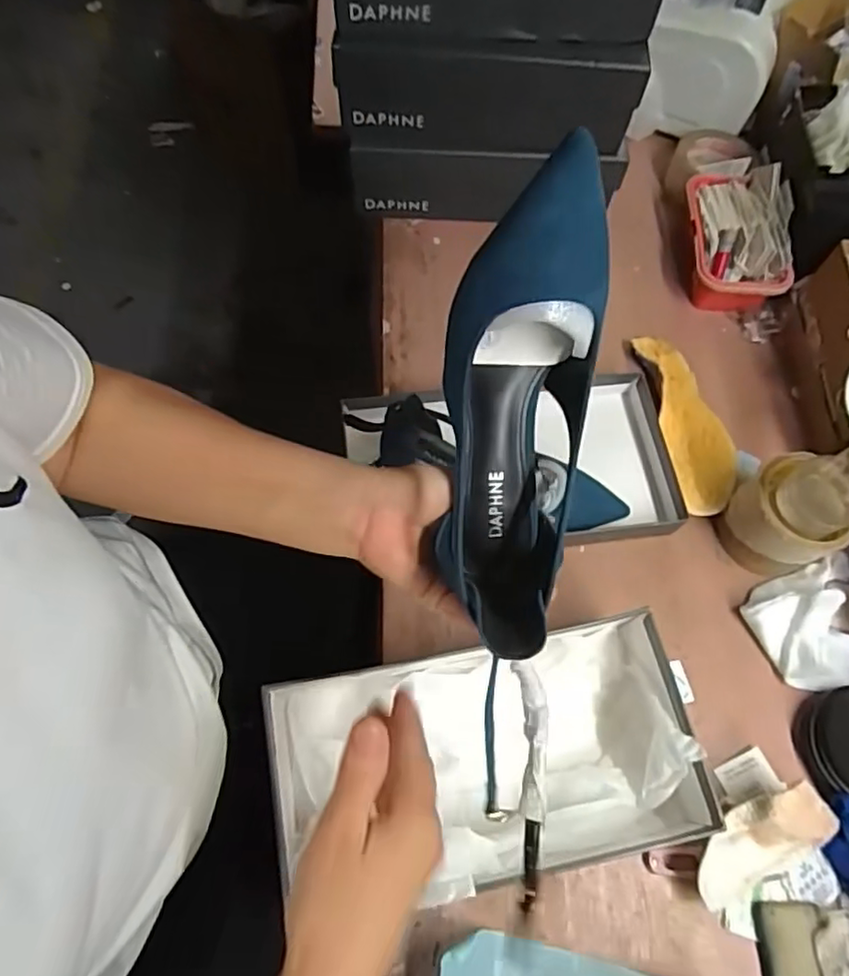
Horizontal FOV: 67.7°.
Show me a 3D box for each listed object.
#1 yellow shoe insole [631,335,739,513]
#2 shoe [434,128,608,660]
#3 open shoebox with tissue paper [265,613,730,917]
[{"bbox_3d":[0.264,-0.068,0.643,0.058,0.029,0.202,-5,67,-4],"label":"yellow shoe insole"},{"bbox_3d":[0.048,-0.042,0.312,0.074,0.090,0.225,5,108,1],"label":"shoe"},{"bbox_3d":[0.045,0.200,0.473,0.297,0.096,0.150,-10,67,-6],"label":"open shoebox with tissue paper"}]

